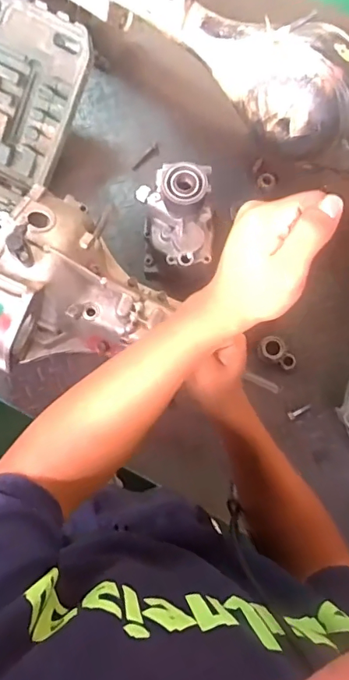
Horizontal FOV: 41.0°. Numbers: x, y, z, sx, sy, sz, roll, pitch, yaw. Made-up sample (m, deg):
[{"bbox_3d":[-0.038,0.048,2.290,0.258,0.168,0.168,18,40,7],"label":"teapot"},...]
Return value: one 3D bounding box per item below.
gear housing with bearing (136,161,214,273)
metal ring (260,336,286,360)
[{"bbox_3d":[0.001,-0.205,0.820,0.124,0.174,0.157,-5,79,-2],"label":"gear housing with bearing"},{"bbox_3d":[0.179,0.015,0.849,0.047,0.014,0.044,0,79,-1],"label":"metal ring"}]

